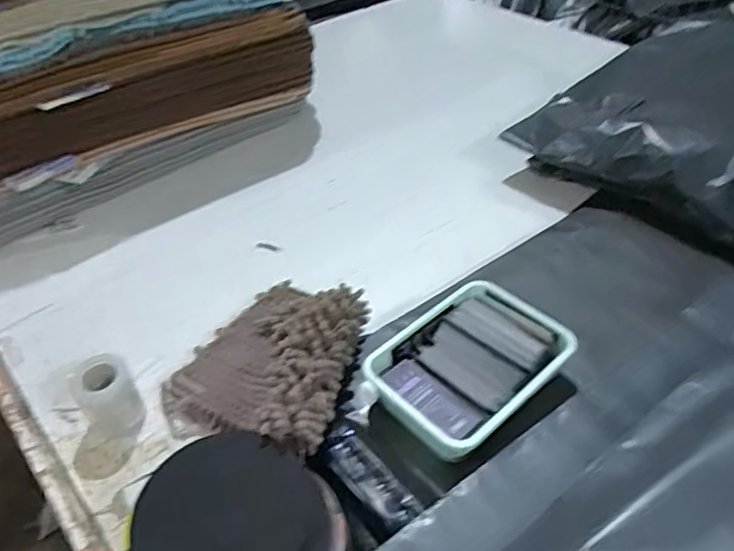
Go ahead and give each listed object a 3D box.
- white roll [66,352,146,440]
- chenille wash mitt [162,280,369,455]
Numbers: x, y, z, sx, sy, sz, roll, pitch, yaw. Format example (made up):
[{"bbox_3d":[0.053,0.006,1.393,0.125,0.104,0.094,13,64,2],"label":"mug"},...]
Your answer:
[{"bbox_3d":[-0.241,0.115,0.556,0.056,0.069,0.046,11,45,14],"label":"white roll"},{"bbox_3d":[-0.094,0.072,0.576,0.175,0.071,0.192,12,46,15],"label":"chenille wash mitt"}]

